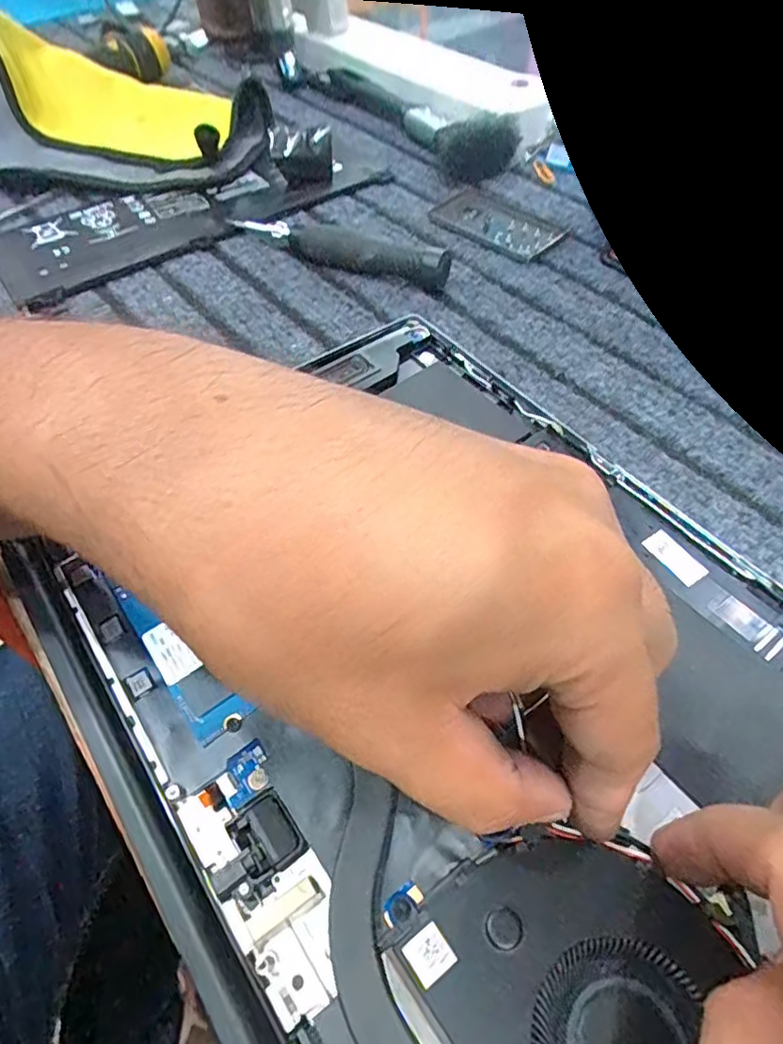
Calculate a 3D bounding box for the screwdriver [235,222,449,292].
[{"bbox_3d":[-0.033,-0.160,0.340,0.138,0.023,0.017,20,57,17],"label":"screwdriver"}]

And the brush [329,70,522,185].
[{"bbox_3d":[0.018,-0.317,0.446,0.050,0.032,0.202,-26,57,-16],"label":"brush"}]

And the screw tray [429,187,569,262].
[{"bbox_3d":[0.067,-0.190,0.370,0.083,0.004,0.046,37,63,26],"label":"screw tray"}]

